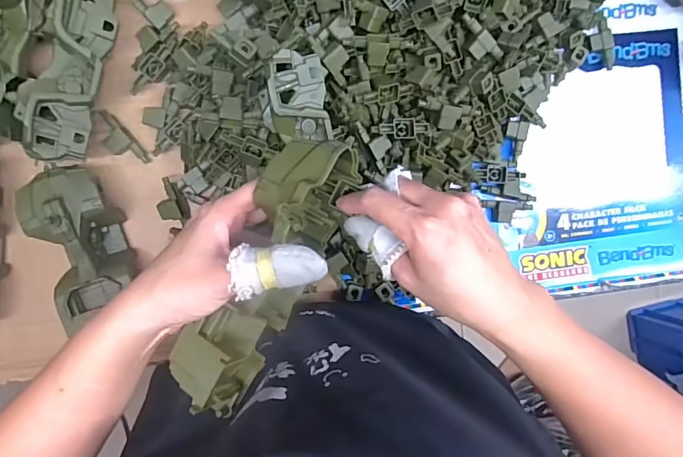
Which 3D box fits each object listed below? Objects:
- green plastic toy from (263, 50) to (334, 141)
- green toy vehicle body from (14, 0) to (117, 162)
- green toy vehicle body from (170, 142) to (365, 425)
[{"bbox_3d":[-0.040,-0.122,0.428,0.061,0.043,0.074,0,93,-5],"label":"green plastic toy"},{"bbox_3d":[-0.260,-0.151,0.429,0.064,0.043,0.173,14,92,-6],"label":"green toy vehicle body"},{"bbox_3d":[-0.047,0.029,0.283,0.057,0.061,0.179,26,89,-6],"label":"green toy vehicle body"}]

